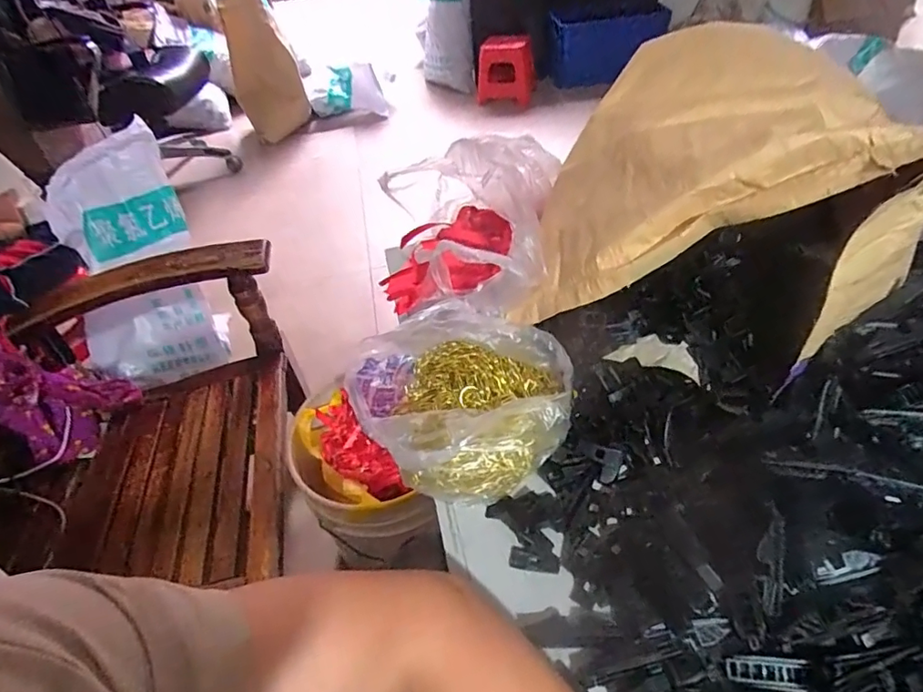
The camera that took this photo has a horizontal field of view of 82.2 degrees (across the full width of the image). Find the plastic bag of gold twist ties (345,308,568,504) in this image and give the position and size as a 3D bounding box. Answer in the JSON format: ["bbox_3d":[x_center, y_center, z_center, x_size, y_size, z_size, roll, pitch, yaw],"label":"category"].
[{"bbox_3d":[-0.006,0.045,0.552,0.185,0.097,0.214,-26,45,-18],"label":"plastic bag of gold twist ties"}]

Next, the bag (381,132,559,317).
[{"bbox_3d":[0.000,-0.174,0.736,0.235,0.154,0.308,3,44,12],"label":"bag"}]

